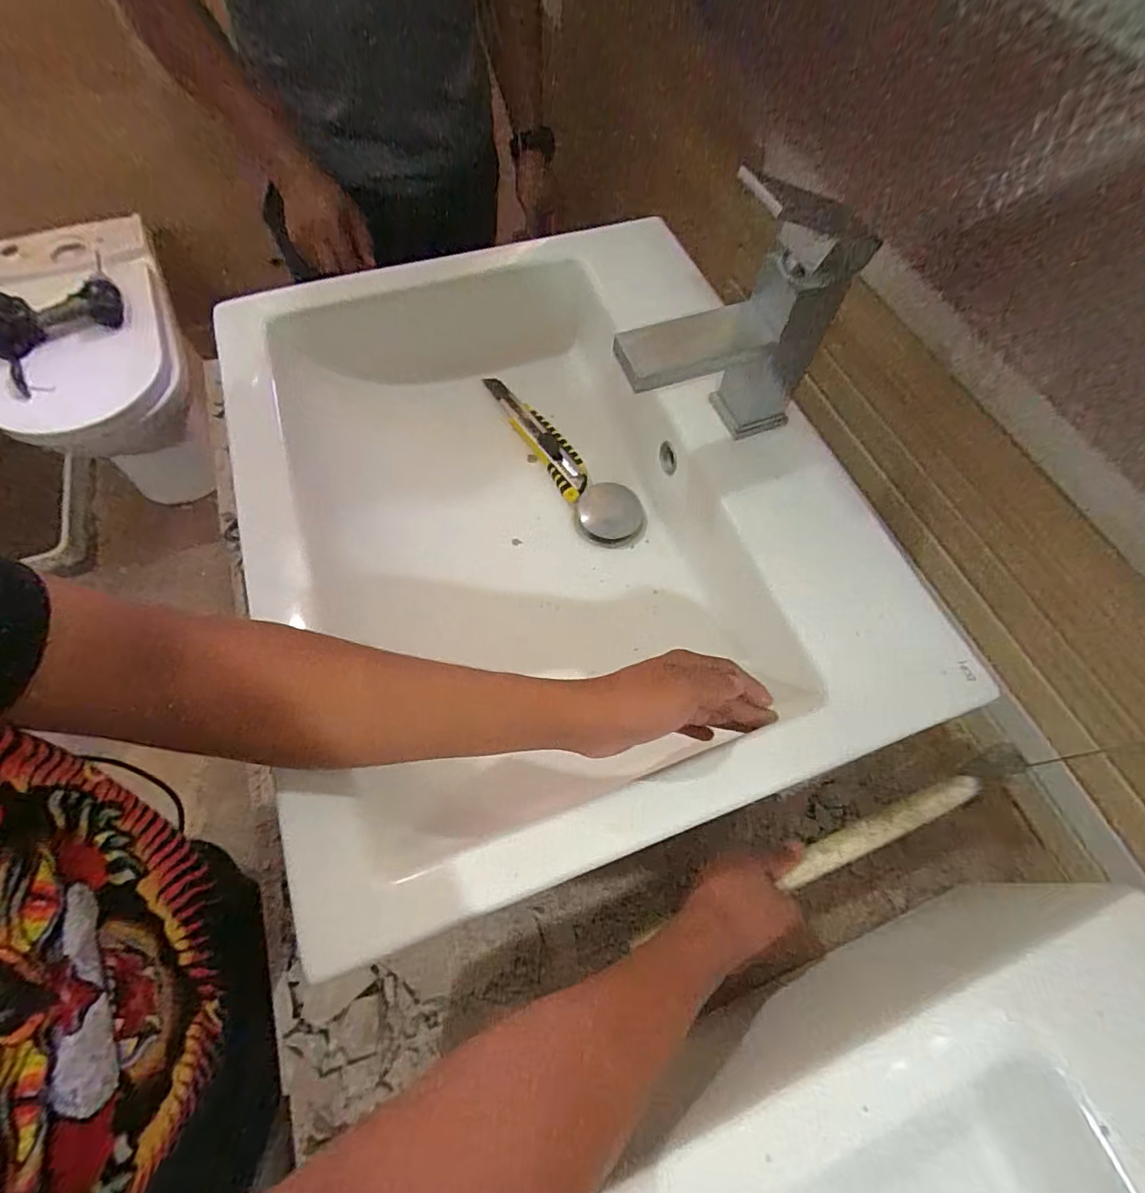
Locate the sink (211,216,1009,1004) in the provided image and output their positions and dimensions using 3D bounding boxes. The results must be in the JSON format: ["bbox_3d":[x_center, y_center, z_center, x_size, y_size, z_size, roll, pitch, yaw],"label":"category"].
[{"bbox_3d":[-0.033,-0.075,0.474,0.454,0.117,0.566,-21,66,-13],"label":"sink"}]

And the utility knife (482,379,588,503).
[{"bbox_3d":[-0.036,-0.169,0.558,0.037,0.013,0.167,-29,68,-16],"label":"utility knife"}]

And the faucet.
[{"bbox_3d":[0.108,-0.178,0.373,0.158,0.164,0.060,-15,65,-10],"label":"faucet"}]

